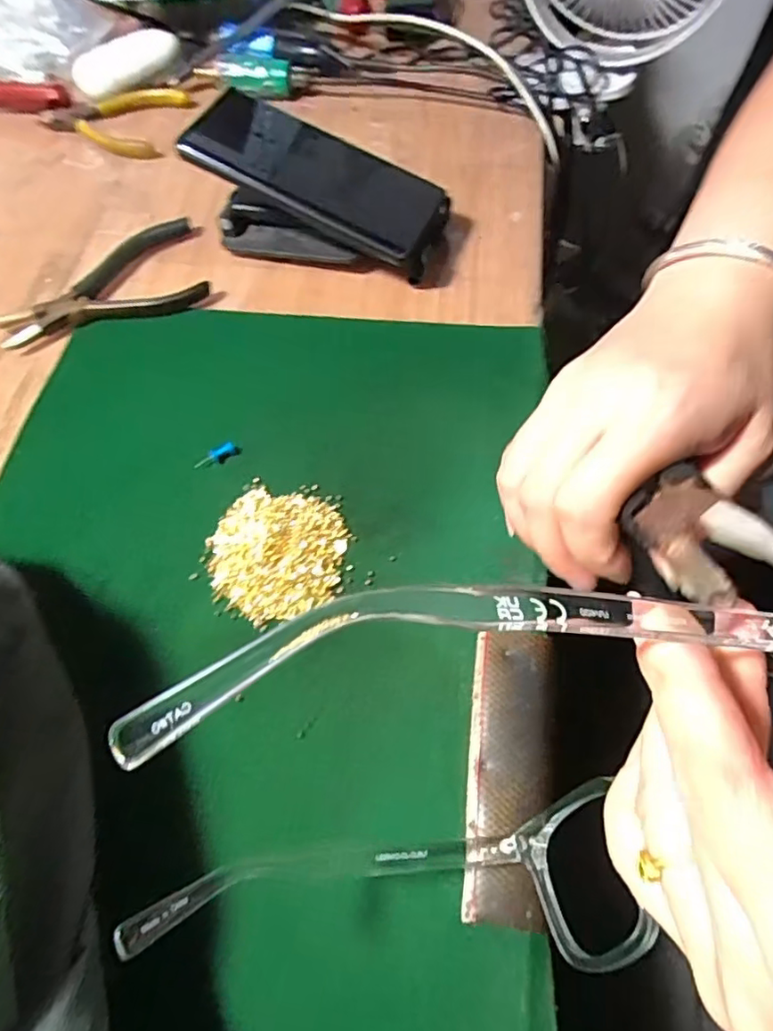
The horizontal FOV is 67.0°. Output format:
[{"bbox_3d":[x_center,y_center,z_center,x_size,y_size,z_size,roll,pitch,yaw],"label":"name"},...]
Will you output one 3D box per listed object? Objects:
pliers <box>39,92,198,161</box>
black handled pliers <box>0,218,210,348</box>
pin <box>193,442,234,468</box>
[{"bbox_3d":[-0.243,-0.343,0.509,0.131,0.009,0.082,-1,63,3],"label":"pliers"},{"bbox_3d":[-0.201,-0.163,0.412,0.140,0.016,0.084,-16,64,-5],"label":"black handled pliers"},{"bbox_3d":[-0.100,-0.035,0.336,0.026,0.005,0.006,-26,65,-10],"label":"pin"}]

